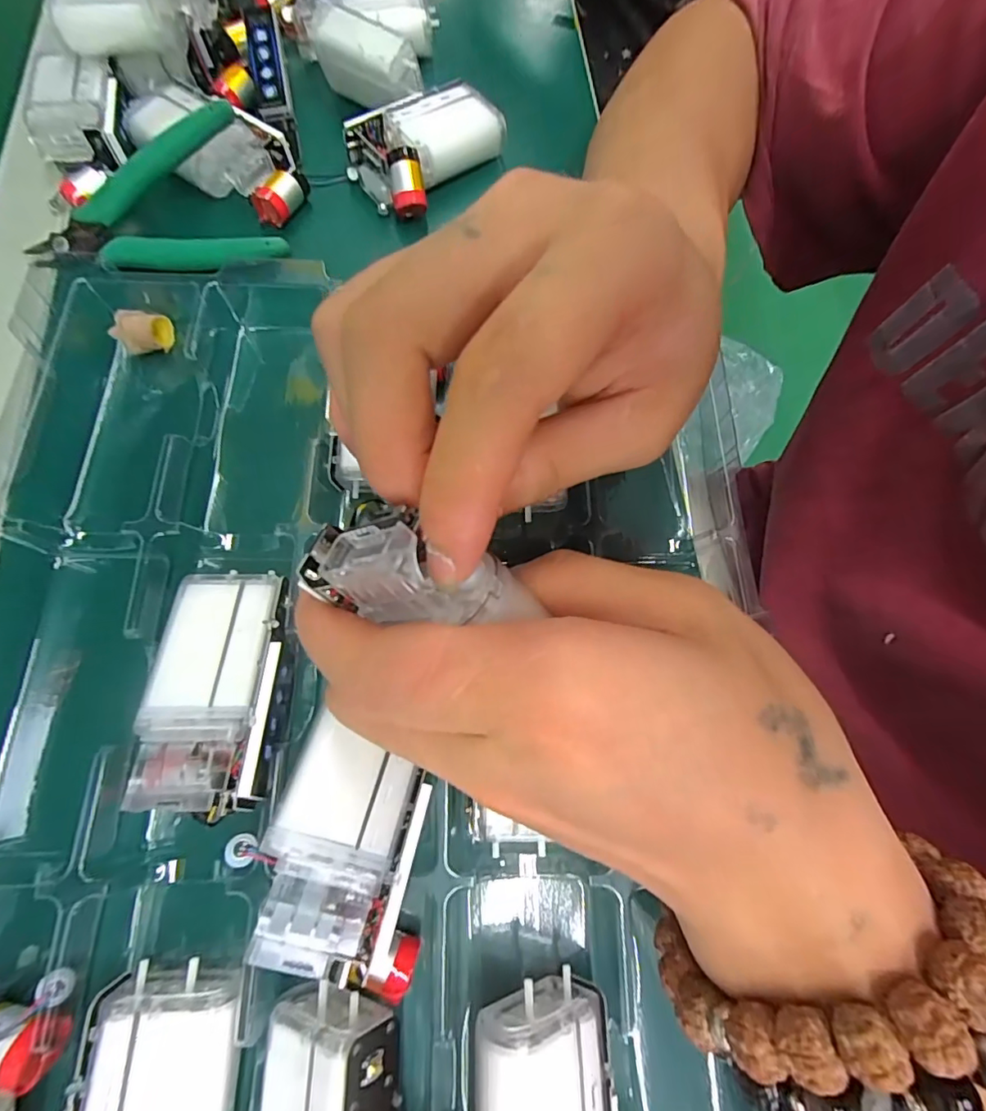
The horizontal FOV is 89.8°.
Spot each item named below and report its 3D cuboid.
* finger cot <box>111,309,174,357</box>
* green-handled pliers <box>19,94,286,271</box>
[{"bbox_3d":[-0.162,-0.104,0.229,0.019,0.015,0.016,-4,73,-3],"label":"finger cot"},{"bbox_3d":[-0.171,-0.177,0.243,0.124,0.031,0.065,-8,73,-4],"label":"green-handled pliers"}]

